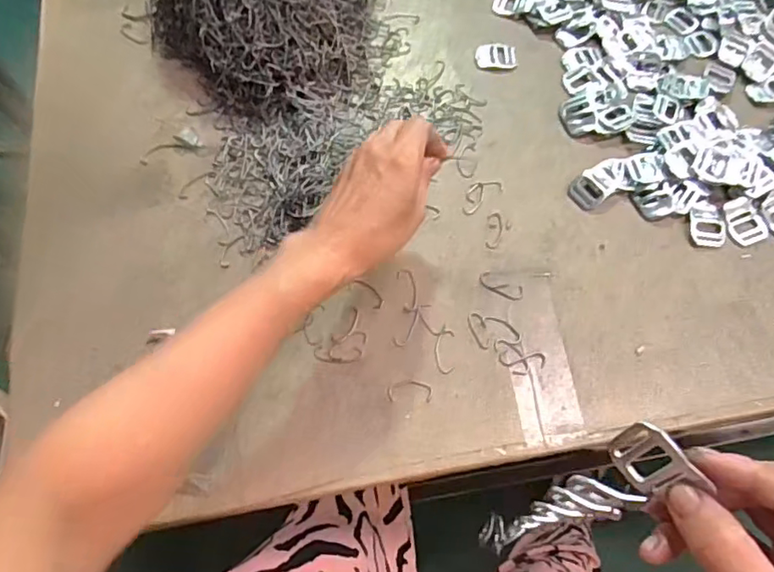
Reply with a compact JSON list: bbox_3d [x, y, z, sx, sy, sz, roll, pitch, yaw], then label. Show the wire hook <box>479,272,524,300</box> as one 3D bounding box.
[{"bbox_3d":[0.090,0.000,0.453,0.035,0.004,0.013,26,70,12],"label":"wire hook"}]

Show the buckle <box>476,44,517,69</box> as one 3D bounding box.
[{"bbox_3d":[0.104,-0.220,0.549,0.037,0.004,0.029,2,67,2],"label":"buckle"}]

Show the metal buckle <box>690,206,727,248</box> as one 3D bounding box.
[{"bbox_3d":[0.261,-0.049,0.469,0.027,0.004,0.034,3,67,3],"label":"metal buckle"}]

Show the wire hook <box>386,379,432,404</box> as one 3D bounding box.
[{"bbox_3d":[0.017,0.077,0.423,0.033,0.004,0.016,1,67,2],"label":"wire hook"}]

